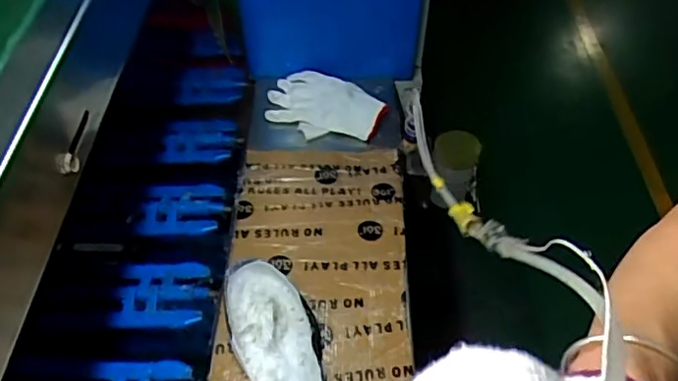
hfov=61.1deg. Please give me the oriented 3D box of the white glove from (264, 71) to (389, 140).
[{"bbox_3d":[-0.025,-0.139,0.945,0.204,0.038,0.117,20,53,17],"label":"white glove"}]

